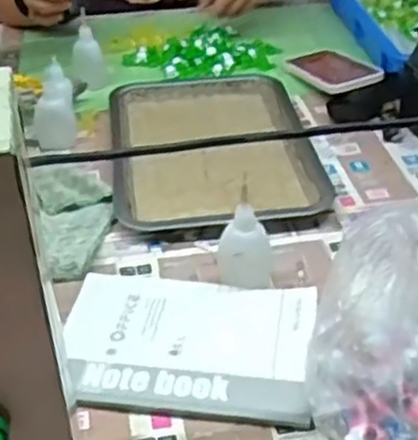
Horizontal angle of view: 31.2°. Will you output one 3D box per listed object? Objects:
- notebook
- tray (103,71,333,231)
[{"bbox_3d":[-0.017,0.092,0.587,0.190,0.006,0.137,3,36,7],"label":"notebook"},{"bbox_3d":[0.002,-0.091,0.846,0.213,0.026,0.306,-5,36,-4],"label":"tray"}]

